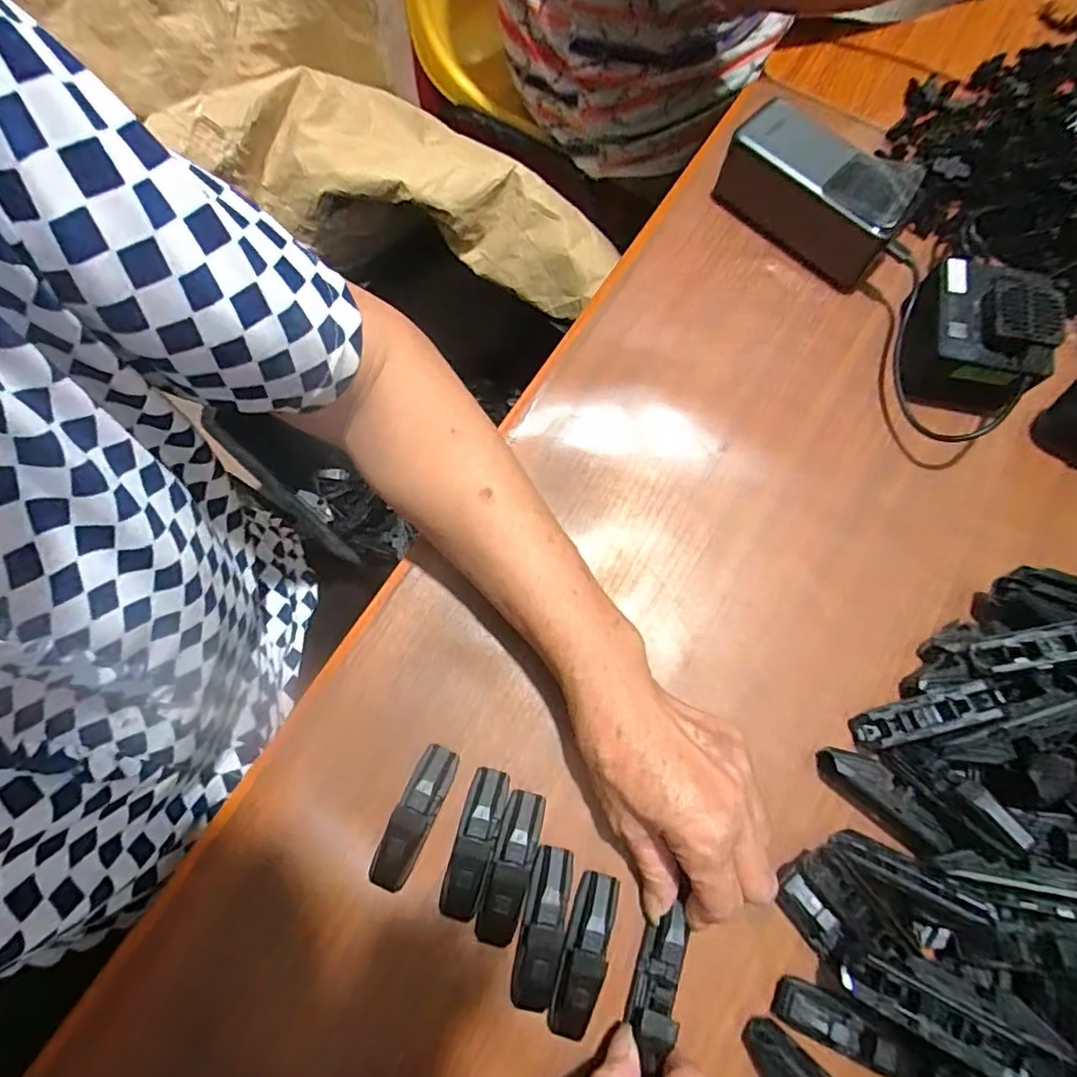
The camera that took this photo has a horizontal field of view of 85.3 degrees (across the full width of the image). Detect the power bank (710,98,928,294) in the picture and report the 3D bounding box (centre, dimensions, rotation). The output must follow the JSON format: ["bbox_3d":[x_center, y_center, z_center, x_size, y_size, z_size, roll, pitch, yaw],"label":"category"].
[{"bbox_3d":[0.198,-0.251,0.424,0.129,0.058,0.059,38,76,9],"label":"power bank"}]

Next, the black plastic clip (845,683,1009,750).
[{"bbox_3d":[0.214,0.099,0.322,0.075,0.014,0.020,-22,74,17],"label":"black plastic clip"}]

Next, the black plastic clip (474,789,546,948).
[{"bbox_3d":[-0.015,0.175,0.309,0.022,0.023,0.075,15,74,3],"label":"black plastic clip"}]

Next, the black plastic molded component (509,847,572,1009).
[{"bbox_3d":[0.002,0.201,0.298,0.021,0.024,0.075,12,74,2],"label":"black plastic molded component"}]

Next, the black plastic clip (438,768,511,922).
[{"bbox_3d":[-0.034,0.164,0.312,0.021,0.025,0.075,15,74,3],"label":"black plastic clip"}]

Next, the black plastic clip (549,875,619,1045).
[{"bbox_3d":[0.023,0.213,0.297,0.021,0.020,0.075,16,74,4],"label":"black plastic clip"}]

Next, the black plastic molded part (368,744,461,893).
[{"bbox_3d":[-0.067,0.152,0.316,0.021,0.024,0.077,23,74,5],"label":"black plastic molded part"}]

